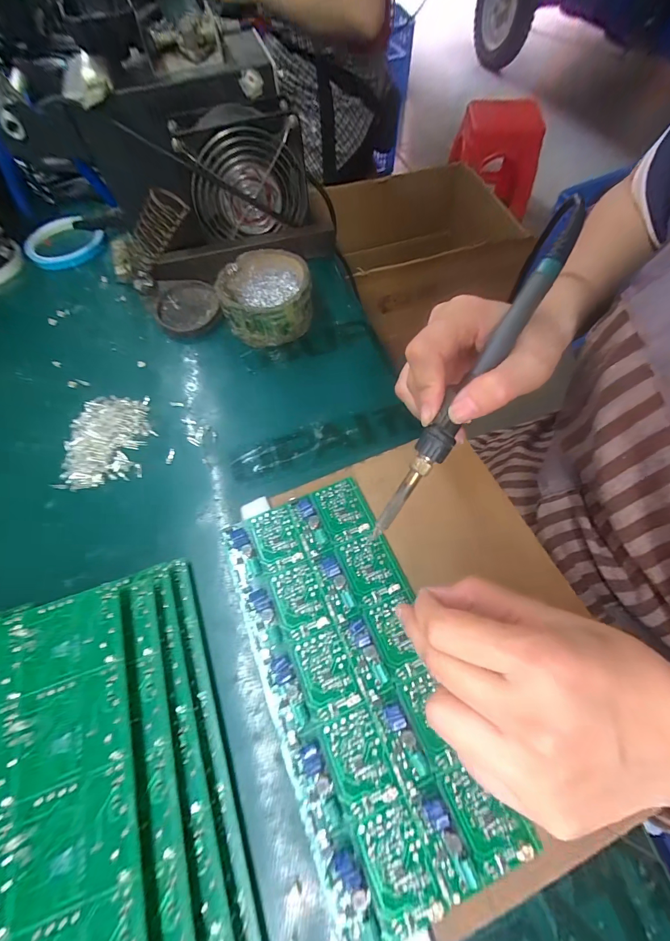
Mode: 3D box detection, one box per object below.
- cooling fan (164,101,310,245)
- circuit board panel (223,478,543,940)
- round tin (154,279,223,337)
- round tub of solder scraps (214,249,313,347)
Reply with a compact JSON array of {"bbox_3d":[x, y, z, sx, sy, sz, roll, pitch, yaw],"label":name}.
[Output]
[{"bbox_3d":[-0.087,-0.288,0.357,0.114,0.115,0.037,-16,64,-7],"label":"cooling fan"},{"bbox_3d":[0.007,0.116,0.215,0.103,0.008,0.223,-19,63,-8],"label":"circuit board panel"},{"bbox_3d":[-0.153,-0.169,0.367,0.063,0.020,0.068,0,63,1],"label":"round tin"},{"bbox_3d":[-0.067,-0.168,0.349,0.084,0.052,0.080,0,63,1],"label":"round tub of solder scraps"}]

